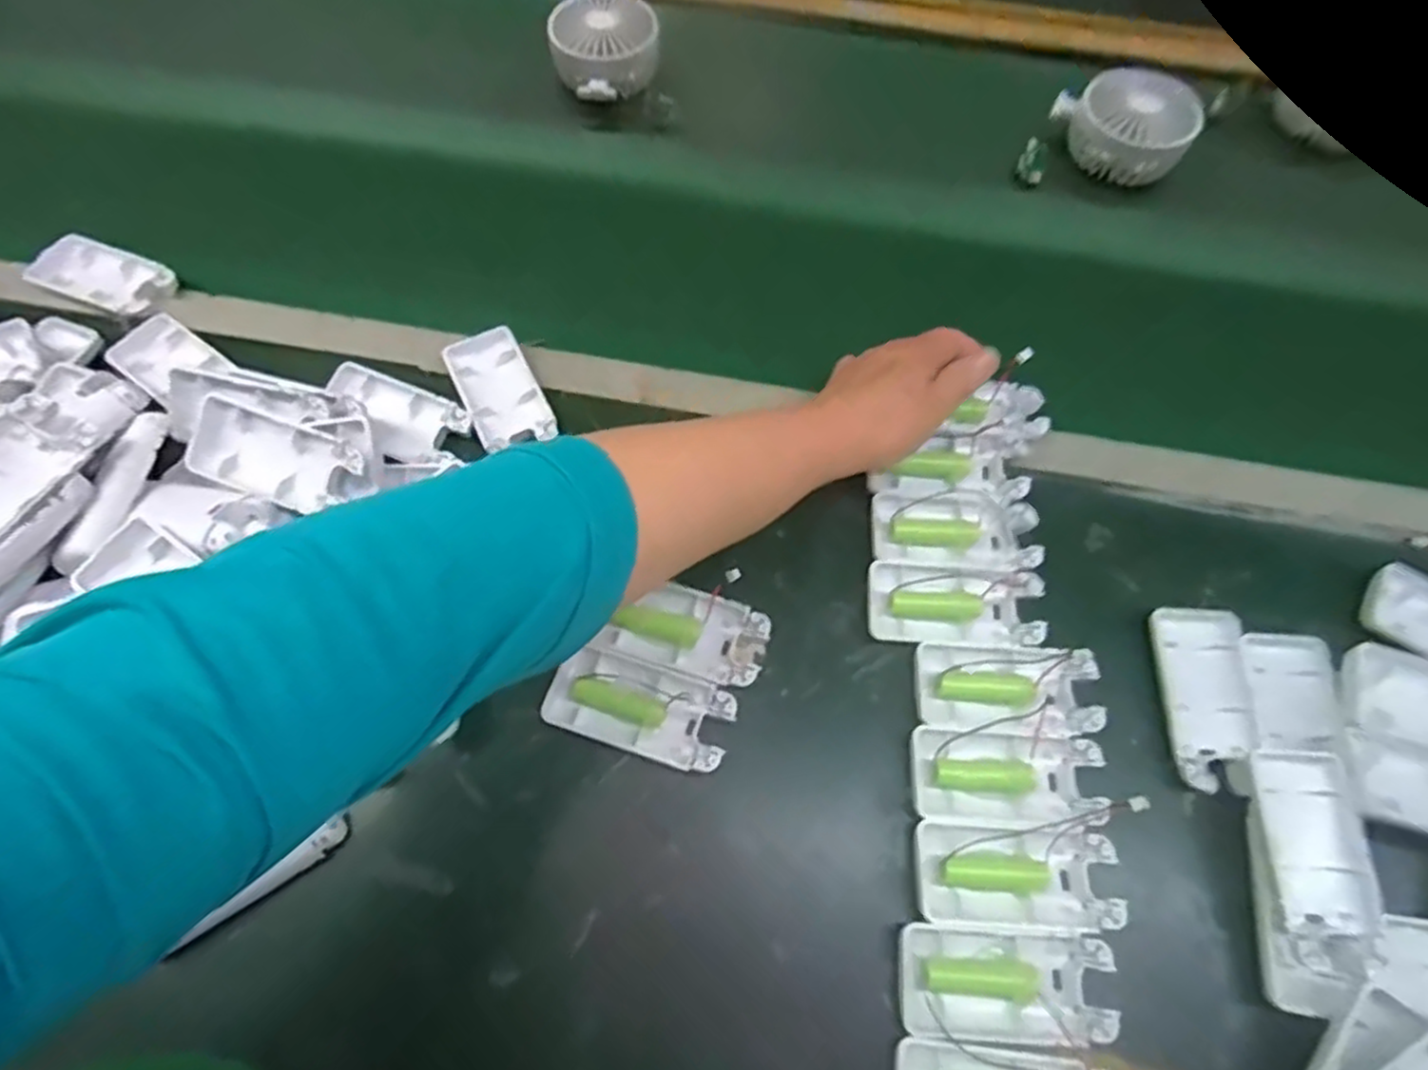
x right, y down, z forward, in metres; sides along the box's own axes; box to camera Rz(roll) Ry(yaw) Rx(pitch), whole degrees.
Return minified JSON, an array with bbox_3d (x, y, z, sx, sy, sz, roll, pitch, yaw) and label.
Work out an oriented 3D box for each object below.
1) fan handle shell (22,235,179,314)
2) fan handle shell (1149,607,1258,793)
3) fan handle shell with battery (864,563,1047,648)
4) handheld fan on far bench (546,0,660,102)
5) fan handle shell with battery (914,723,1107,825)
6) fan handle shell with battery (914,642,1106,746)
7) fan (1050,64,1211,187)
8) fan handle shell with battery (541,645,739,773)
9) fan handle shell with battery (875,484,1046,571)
[{"bbox_3d":[-0.417,-0.177,0.498,0.096,0.014,0.045,19,66,7],"label":"fan handle shell"},{"bbox_3d":[0.263,0.086,0.388,0.046,0.010,0.095,4,65,0],"label":"fan handle shell"},{"bbox_3d":[0.134,0.039,0.403,0.094,0.020,0.044,4,65,0],"label":"fan handle shell with battery"},{"bbox_3d":[-0.087,-0.390,0.591,0.085,0.049,0.086,-9,66,-6],"label":"handheld fan on far bench"},{"bbox_3d":[0.148,0.122,0.368,0.091,0.016,0.044,3,65,0],"label":"fan handle shell with battery"},{"bbox_3d":[0.156,0.084,0.388,0.095,0.014,0.048,3,65,0],"label":"fan handle shell with battery"},{"bbox_3d":[0.314,-0.317,0.561,0.101,0.047,0.069,36,69,14],"label":"fan"},{"bbox_3d":[-0.039,0.092,0.383,0.095,0.016,0.043,16,66,6],"label":"fan handle shell with battery"},{"bbox_3d":[0.141,-0.004,0.428,0.094,0.012,0.050,4,65,0],"label":"fan handle shell with battery"}]

